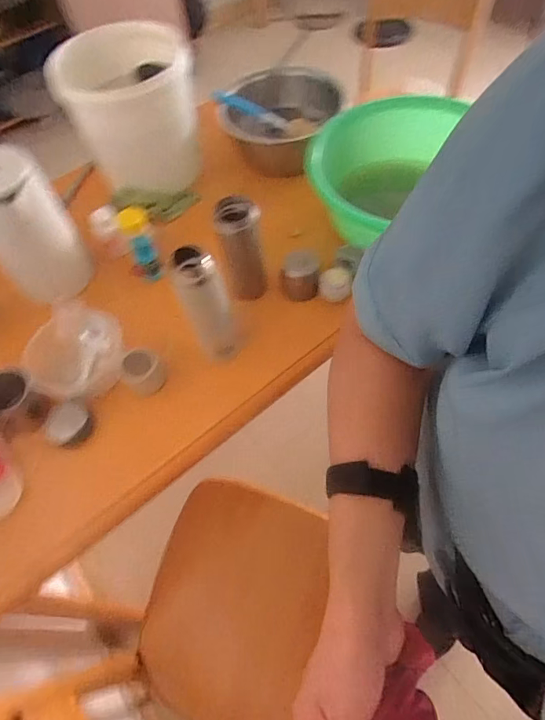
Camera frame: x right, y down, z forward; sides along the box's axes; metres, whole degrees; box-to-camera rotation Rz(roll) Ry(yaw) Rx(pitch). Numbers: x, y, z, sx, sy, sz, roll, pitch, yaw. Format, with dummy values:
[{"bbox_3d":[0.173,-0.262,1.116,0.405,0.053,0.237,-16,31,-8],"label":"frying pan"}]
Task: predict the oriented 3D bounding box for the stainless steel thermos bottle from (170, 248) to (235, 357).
[{"bbox_3d":[-0.097,-0.075,0.696,0.064,0.221,0.062,-23,60,-9],"label":"stainless steel thermos bottle"}]

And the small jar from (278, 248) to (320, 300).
[{"bbox_3d":[0.049,-0.149,0.809,0.068,0.070,0.060,-2,59,4],"label":"small jar"}]

